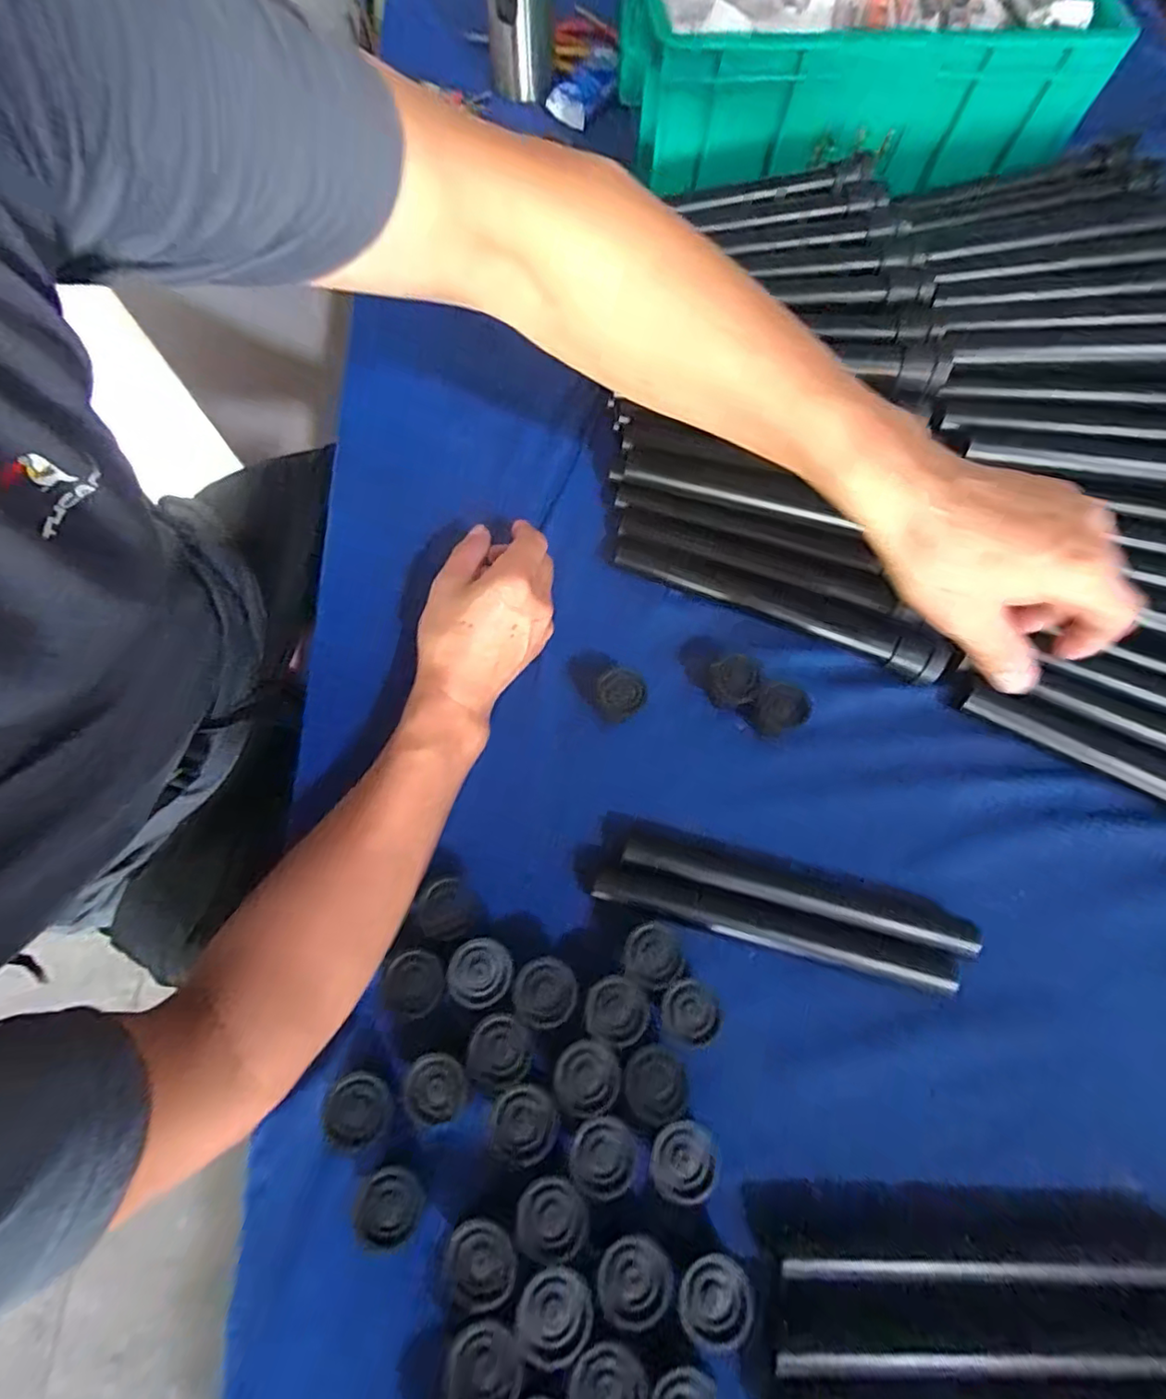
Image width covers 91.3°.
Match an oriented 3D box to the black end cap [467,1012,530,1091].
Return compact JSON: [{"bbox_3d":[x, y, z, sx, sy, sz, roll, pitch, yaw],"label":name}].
[{"bbox_3d":[-0.045,0.192,0.312,0.033,0.004,0.034,0,70,0],"label":"black end cap"}]

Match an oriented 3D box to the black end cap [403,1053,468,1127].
[{"bbox_3d":[-0.079,0.209,0.304,0.032,0.004,0.033,0,70,0],"label":"black end cap"}]

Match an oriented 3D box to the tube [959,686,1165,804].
[{"bbox_3d":[0.383,0.051,0.386,0.238,0.022,0.028,29,73,9],"label":"tube"}]

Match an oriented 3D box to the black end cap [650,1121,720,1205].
[{"bbox_3d":[0.053,0.240,0.296,0.035,0.009,0.034,0,70,0],"label":"black end cap"}]

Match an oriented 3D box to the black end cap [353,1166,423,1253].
[{"bbox_3d":[-0.098,0.256,0.287,0.031,0.007,0.032,0,70,0],"label":"black end cap"}]

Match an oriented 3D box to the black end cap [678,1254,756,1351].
[{"bbox_3d":[0.065,0.295,0.280,0.037,0.009,0.032,30,73,10],"label":"black end cap"}]

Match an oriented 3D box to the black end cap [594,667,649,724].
[{"bbox_3d":[0.026,0.000,0.399,0.034,0.027,0.034,0,70,0],"label":"black end cap"}]

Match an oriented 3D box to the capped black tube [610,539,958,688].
[{"bbox_3d":[0.144,-0.075,0.430,0.247,0.027,0.033,24,72,8],"label":"capped black tube"}]

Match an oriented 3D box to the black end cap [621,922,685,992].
[{"bbox_3d":[0.041,0.151,0.336,0.034,0.015,0.033,0,70,0],"label":"black end cap"}]

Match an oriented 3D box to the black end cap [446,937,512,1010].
[{"bbox_3d":[-0.059,0.155,0.323,0.034,0.007,0.035,0,70,0],"label":"black end cap"}]

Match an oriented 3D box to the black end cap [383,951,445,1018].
[{"bbox_3d":[-0.096,0.160,0.322,0.033,0.004,0.034,0,70,0],"label":"black end cap"}]

